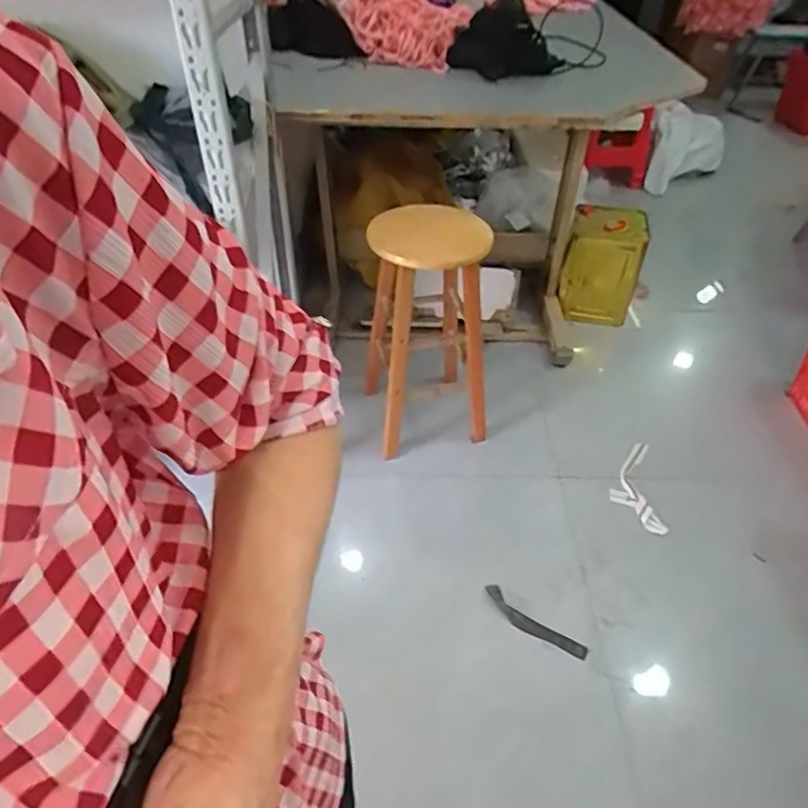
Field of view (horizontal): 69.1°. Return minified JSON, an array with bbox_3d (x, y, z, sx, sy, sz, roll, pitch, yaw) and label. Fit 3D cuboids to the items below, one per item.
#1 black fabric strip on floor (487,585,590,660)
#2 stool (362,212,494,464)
[{"bbox_3d":[0.273,0.466,1.247,0.237,0.009,0.046,30,50,28],"label":"black fabric strip on floor"},{"bbox_3d":[0.069,-0.193,1.523,0.290,0.597,0.317,-5,43,-6],"label":"stool"}]

